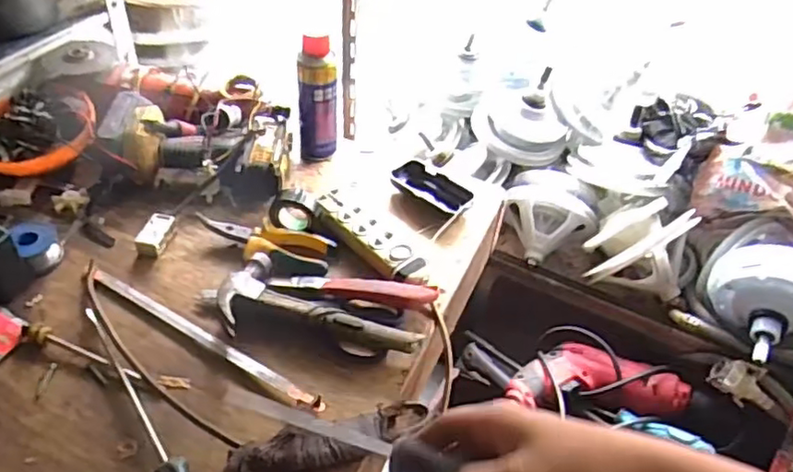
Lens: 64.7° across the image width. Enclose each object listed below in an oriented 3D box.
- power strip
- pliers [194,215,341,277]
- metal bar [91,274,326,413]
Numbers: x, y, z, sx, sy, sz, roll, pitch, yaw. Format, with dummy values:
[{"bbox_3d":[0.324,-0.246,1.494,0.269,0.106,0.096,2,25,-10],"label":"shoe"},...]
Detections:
[{"bbox_3d":[-0.029,0.005,0.709,0.164,0.022,0.050,35,51,27],"label":"power strip"},{"bbox_3d":[-0.149,0.011,0.699,0.151,0.017,0.062,11,44,6],"label":"pliers"},{"bbox_3d":[-0.189,0.097,0.608,0.288,0.008,0.015,25,47,20],"label":"metal bar"}]

